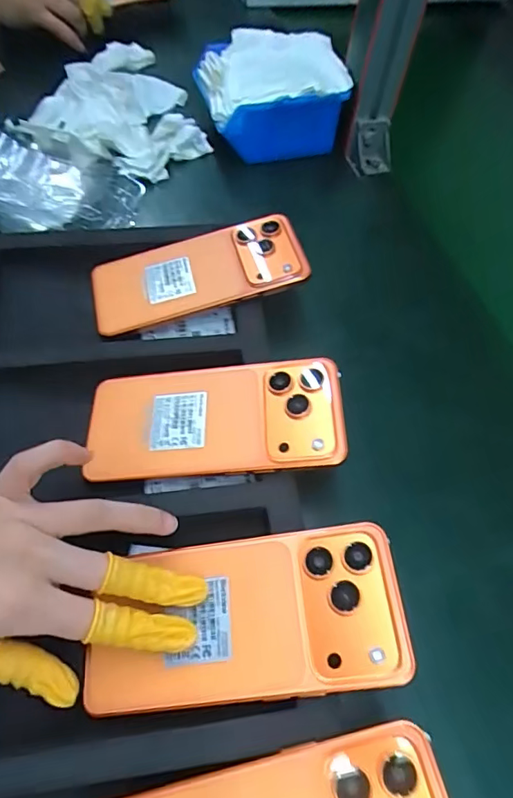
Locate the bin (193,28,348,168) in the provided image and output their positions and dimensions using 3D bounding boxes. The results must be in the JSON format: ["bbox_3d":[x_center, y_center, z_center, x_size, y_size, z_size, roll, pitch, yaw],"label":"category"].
[{"bbox_3d":[0.012,-0.309,0.496,0.128,0.091,0.096,-19,62,-16],"label":"bin"}]

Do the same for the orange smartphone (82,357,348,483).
[{"bbox_3d":[-0.029,0.012,0.311,0.163,0.012,0.076,-5,55,8],"label":"orange smartphone"}]

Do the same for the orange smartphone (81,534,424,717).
[{"bbox_3d":[-0.006,0.111,0.246,0.155,0.011,0.072,-9,60,6],"label":"orange smartphone"}]

